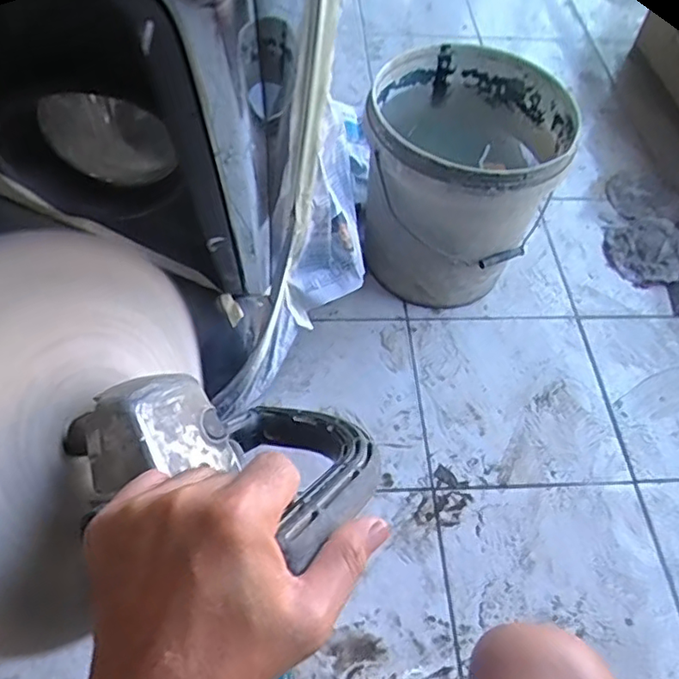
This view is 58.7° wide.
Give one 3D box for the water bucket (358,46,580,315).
[{"bbox_3d":[0.179,-0.254,0.978,0.286,0.334,0.300,3,56,-4],"label":"water bucket"}]

